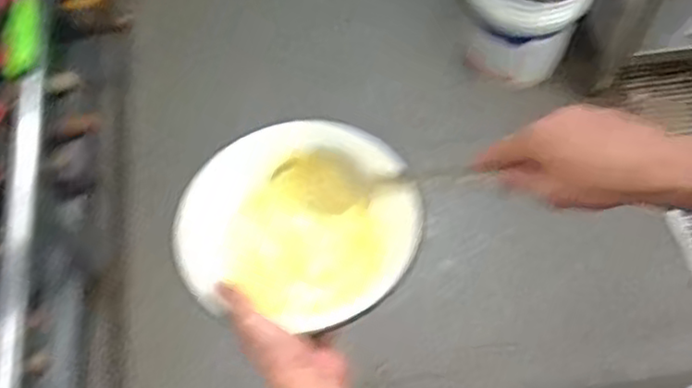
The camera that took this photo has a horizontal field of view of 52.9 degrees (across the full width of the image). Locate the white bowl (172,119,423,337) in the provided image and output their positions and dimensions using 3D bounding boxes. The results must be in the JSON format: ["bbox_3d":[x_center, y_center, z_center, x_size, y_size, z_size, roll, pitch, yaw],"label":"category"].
[{"bbox_3d":[-0.044,0.036,0.643,0.211,0.071,0.198,-1,58,1],"label":"white bowl"}]

